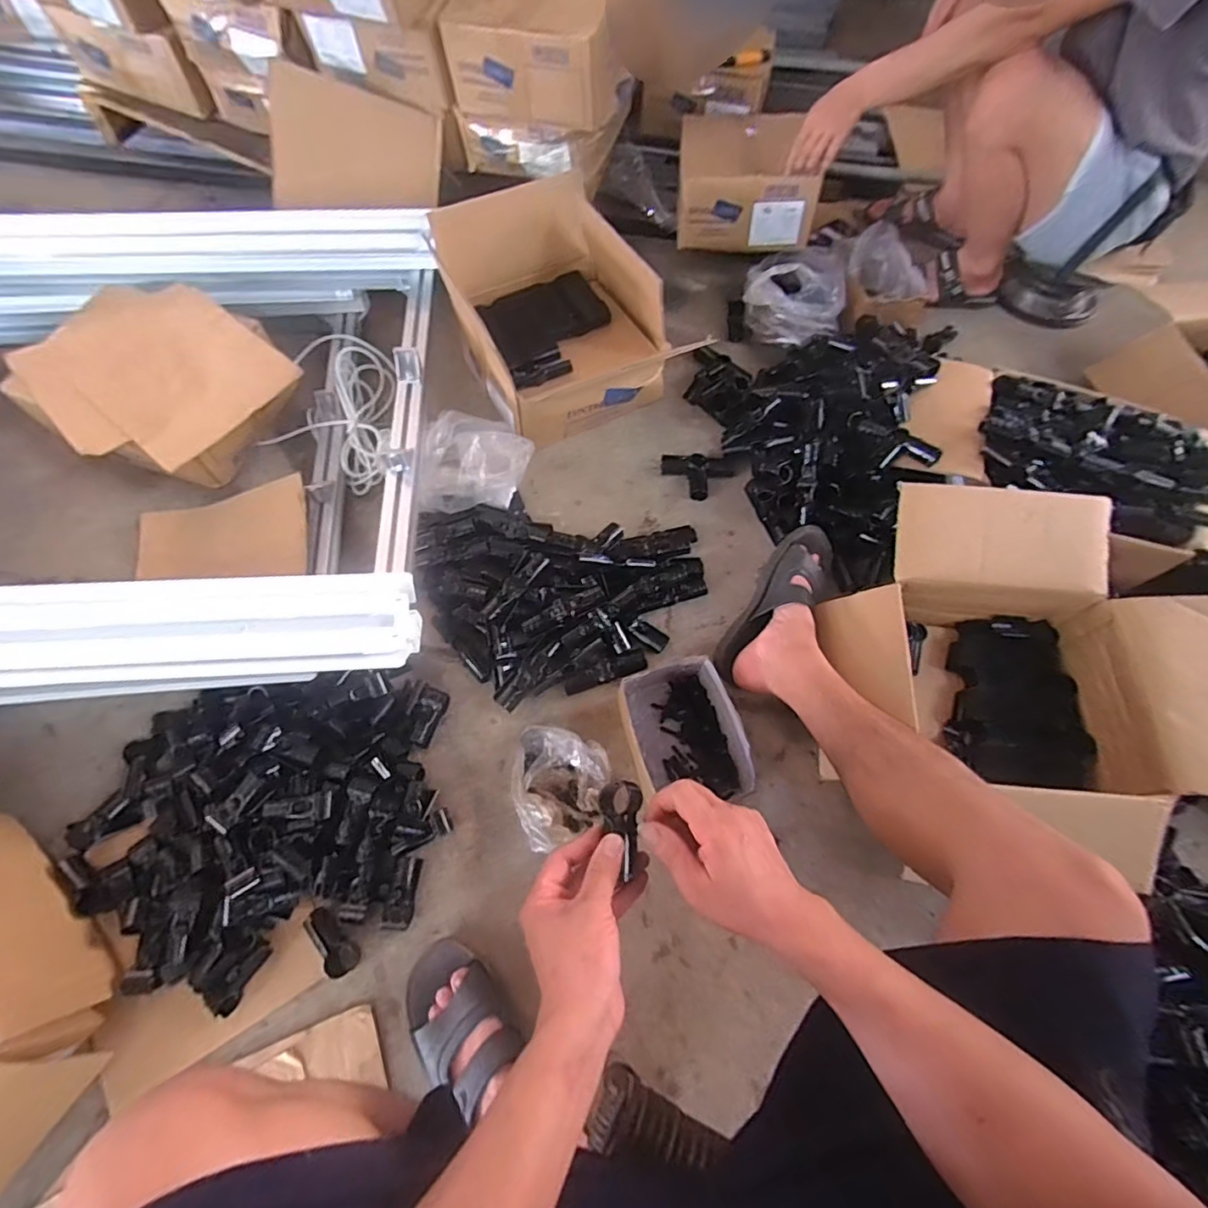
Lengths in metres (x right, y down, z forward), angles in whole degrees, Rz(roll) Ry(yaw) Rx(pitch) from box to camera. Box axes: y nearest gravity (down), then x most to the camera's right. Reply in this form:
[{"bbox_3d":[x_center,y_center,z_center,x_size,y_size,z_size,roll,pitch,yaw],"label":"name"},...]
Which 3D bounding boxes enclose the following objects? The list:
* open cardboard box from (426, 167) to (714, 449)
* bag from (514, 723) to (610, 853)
[{"bbox_3d":[-0.099,-0.528,1.010,0.308,0.194,0.448,-25,67,-13],"label":"open cardboard box"},{"bbox_3d":[-0.060,0.250,0.755,0.128,0.037,0.159,8,64,2],"label":"bag"}]

